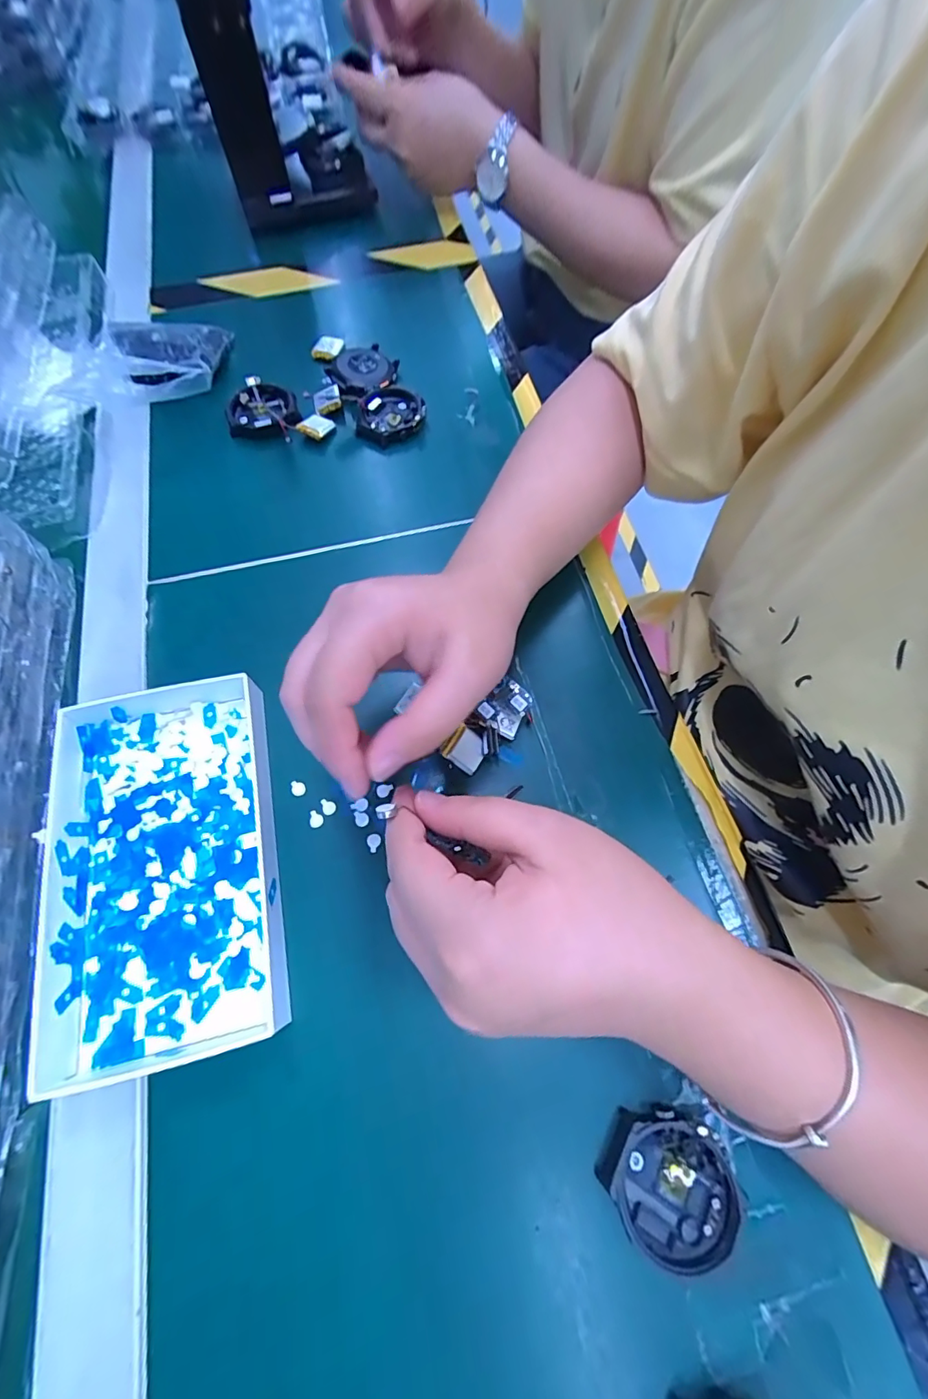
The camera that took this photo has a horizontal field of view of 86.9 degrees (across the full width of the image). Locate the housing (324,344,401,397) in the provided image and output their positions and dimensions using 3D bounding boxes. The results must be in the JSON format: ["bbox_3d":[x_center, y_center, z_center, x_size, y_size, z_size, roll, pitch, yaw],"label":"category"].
[{"bbox_3d":[-0.080,-0.260,0.384,0.055,0.010,0.053,0,68,0],"label":"housing"}]

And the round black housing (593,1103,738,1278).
[{"bbox_3d":[0.085,0.199,0.201,0.047,0.011,0.052,-27,70,-11],"label":"round black housing"}]

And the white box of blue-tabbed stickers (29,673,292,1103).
[{"bbox_3d":[-0.153,0.077,0.244,0.108,0.022,0.181,-14,68,-6],"label":"white box of blue-tabbed stickers"}]

